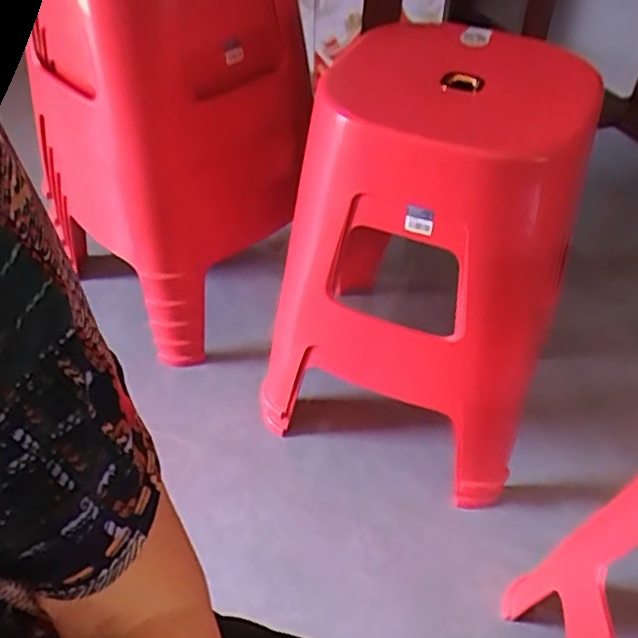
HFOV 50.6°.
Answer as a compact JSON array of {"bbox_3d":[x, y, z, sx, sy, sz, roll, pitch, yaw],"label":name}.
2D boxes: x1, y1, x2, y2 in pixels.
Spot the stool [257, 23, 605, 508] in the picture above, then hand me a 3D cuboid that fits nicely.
[{"bbox_3d":[0.139,-0.081,0.901,0.354,0.489,0.356,17,47,15],"label":"stool"}]

